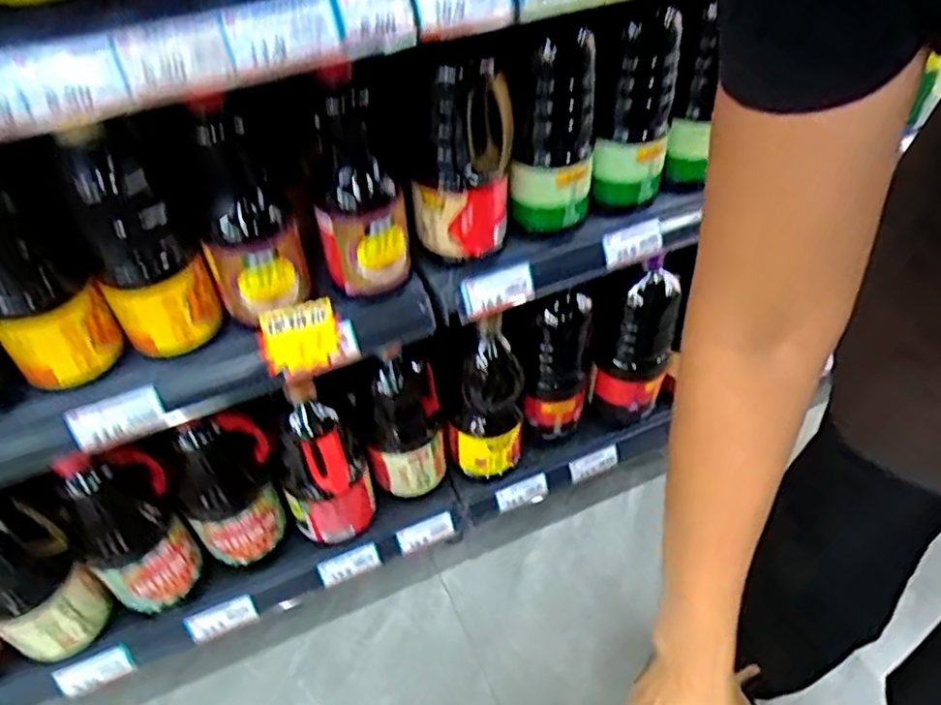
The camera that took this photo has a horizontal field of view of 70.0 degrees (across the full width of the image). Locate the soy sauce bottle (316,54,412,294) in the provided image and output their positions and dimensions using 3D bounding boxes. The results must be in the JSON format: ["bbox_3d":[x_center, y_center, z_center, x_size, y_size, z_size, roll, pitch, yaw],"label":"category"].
[{"bbox_3d":[-0.105,-0.154,0.621,0.080,0.217,0.077,-7,47,-5],"label":"soy sauce bottle"}]

